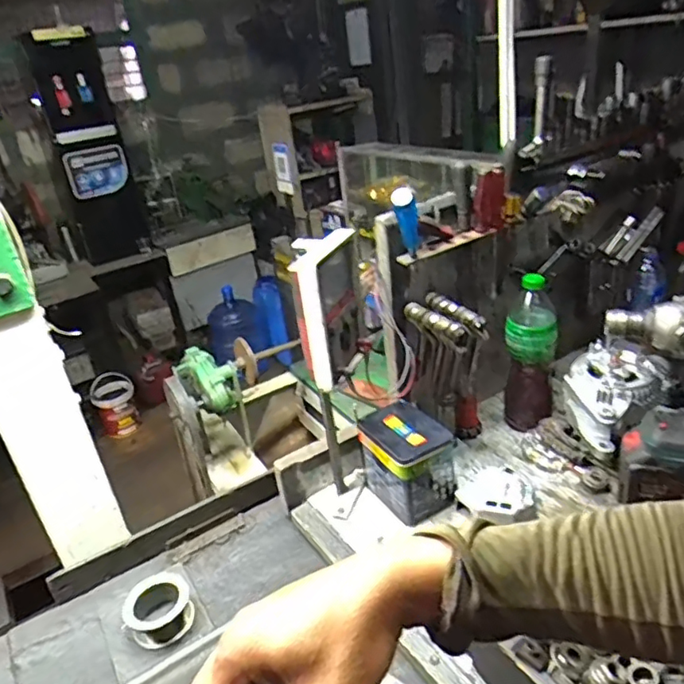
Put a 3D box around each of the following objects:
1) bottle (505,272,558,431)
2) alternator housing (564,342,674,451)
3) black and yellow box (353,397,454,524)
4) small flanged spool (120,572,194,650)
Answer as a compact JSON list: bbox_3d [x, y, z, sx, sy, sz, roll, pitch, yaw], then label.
[{"bbox_3d":[0.307,0.024,0.945,0.080,0.263,0.072,2,28,18],"label":"bottle"},{"bbox_3d":[0.417,0.076,0.904,0.162,0.098,0.118,-22,30,-26],"label":"alternator housing"},{"bbox_3d":[0.098,0.177,0.862,0.091,0.123,0.125,-21,30,-24],"label":"black and yellow box"},{"bbox_3d":[-0.187,0.277,0.597,0.065,0.044,0.056,-19,29,-22],"label":"small flanged spool"}]

